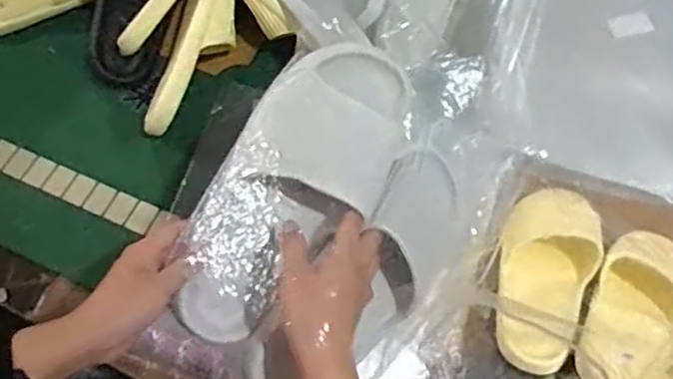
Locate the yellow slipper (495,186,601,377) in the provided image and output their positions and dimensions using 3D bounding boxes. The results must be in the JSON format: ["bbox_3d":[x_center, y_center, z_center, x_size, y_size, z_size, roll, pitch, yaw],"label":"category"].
[{"bbox_3d":[0.231,0.086,0.733,0.105,0.057,0.239,21,67,9],"label":"yellow slipper"}]

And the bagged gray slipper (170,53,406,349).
[{"bbox_3d":[-0.032,0.002,0.550,0.115,0.081,0.275,32,76,13],"label":"bagged gray slipper"}]

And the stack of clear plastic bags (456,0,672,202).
[{"bbox_3d":[0.364,-0.201,0.873,0.390,0.023,0.414,10,66,4],"label":"stack of clear plastic bags"}]

